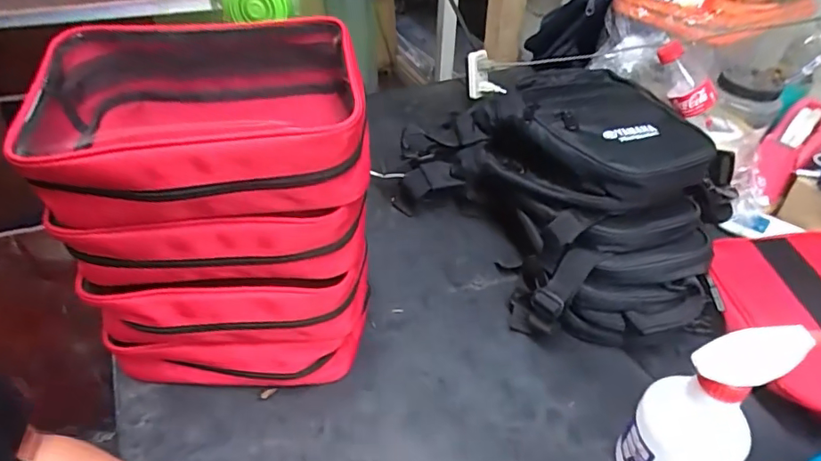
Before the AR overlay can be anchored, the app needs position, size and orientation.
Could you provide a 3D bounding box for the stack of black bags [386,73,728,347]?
[{"bbox_3d":[0.186,-0.051,0.632,0.255,0.193,0.391,-19,45,-25],"label":"stack of black bags"}]

